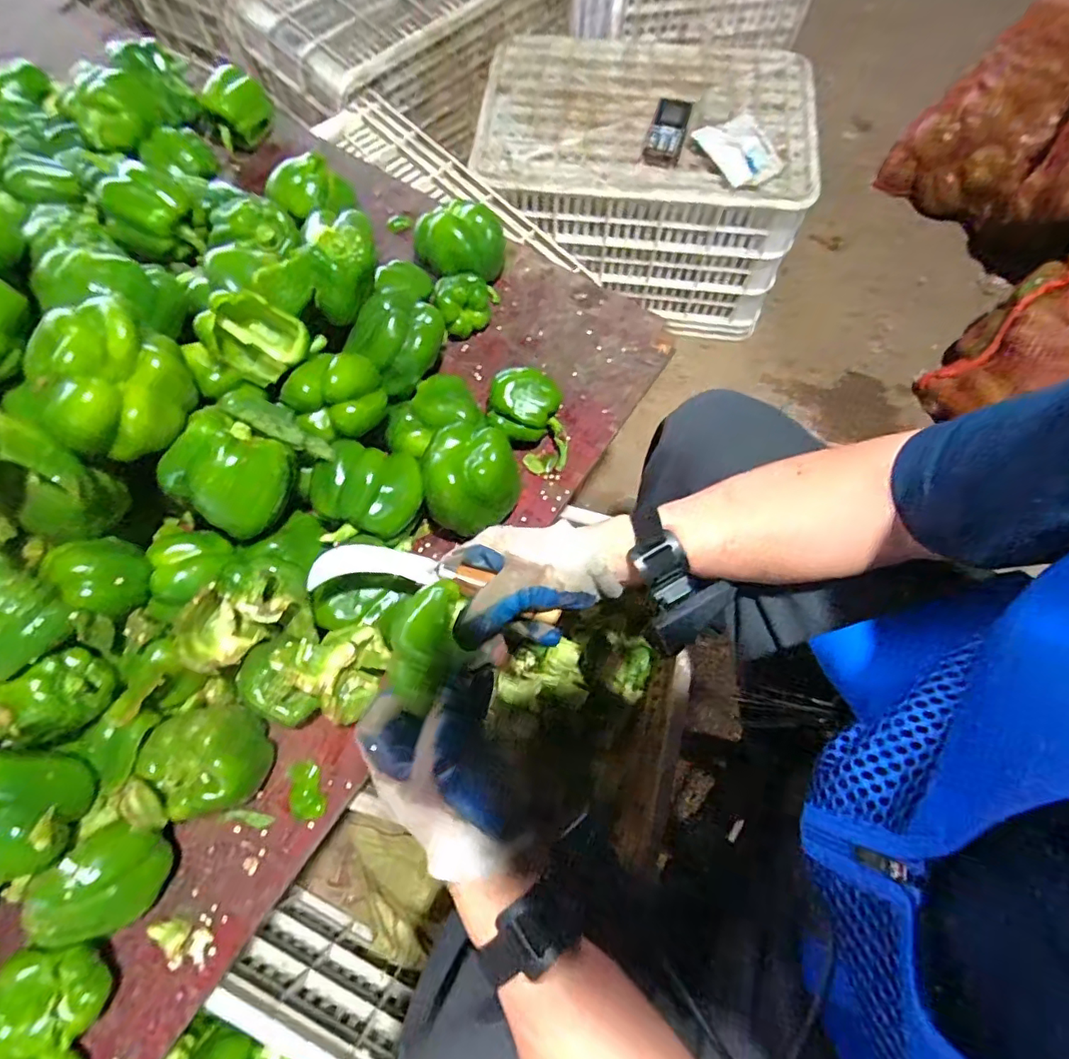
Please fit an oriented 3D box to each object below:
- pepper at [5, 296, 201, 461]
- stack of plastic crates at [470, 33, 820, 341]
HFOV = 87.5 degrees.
[{"bbox_3d":[-0.304,-0.104,0.401,0.082,0.067,0.103,33,73,11],"label":"pepper"},{"bbox_3d":[0.178,-0.614,0.973,0.499,0.272,0.360,9,70,3],"label":"stack of plastic crates"}]

